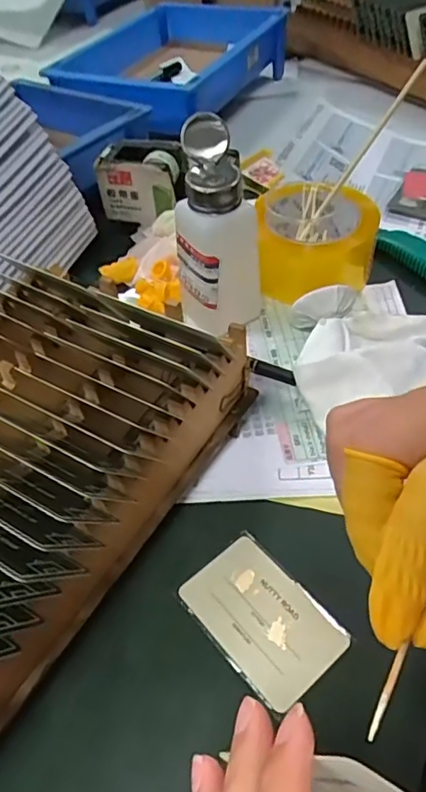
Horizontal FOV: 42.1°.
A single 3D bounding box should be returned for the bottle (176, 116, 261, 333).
[{"bbox_3d":[0.005,-0.123,0.423,0.066,0.147,0.066,-8,48,-3],"label":"bottle"}]

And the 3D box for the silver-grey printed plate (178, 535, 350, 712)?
[{"bbox_3d":[0.026,0.121,0.305,0.053,0.005,0.086,-35,54,-23],"label":"silver-grey printed plate"}]

